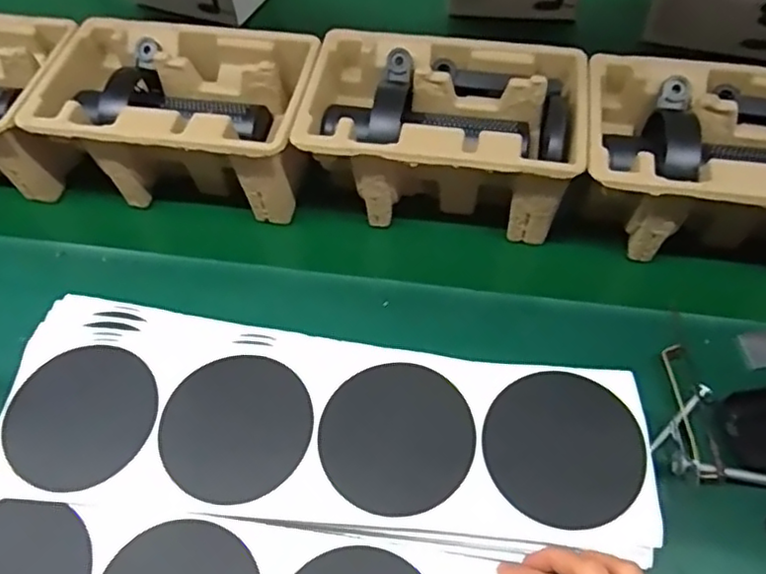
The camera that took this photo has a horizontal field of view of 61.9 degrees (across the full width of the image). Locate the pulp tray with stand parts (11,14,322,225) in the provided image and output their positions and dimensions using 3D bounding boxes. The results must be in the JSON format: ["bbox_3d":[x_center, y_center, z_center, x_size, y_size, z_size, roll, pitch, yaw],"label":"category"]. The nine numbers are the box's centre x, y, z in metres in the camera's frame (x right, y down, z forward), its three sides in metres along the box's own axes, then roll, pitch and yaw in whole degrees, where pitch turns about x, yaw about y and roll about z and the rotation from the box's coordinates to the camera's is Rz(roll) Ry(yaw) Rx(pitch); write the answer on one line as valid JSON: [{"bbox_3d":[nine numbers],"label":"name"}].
[{"bbox_3d":[-0.179,-0.152,0.582,0.228,0.104,0.145,9,59,4],"label":"pulp tray with stand parts"}]

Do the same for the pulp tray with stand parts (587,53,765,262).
[{"bbox_3d":[0.273,-0.101,0.526,0.227,0.104,0.152,8,59,3],"label":"pulp tray with stand parts"}]

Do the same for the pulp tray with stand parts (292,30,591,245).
[{"bbox_3d":[0.050,-0.132,0.556,0.221,0.103,0.143,8,59,4],"label":"pulp tray with stand parts"}]

